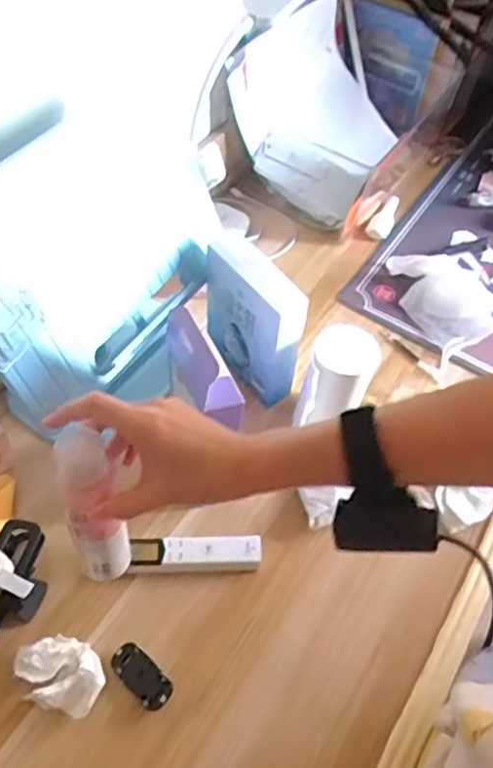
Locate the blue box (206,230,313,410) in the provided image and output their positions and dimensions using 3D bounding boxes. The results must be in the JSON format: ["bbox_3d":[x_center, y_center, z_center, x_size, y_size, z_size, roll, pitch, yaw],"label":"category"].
[{"bbox_3d":[0.001,-0.067,0.750,0.048,0.181,0.147,-32,62,-26],"label":"blue box"}]

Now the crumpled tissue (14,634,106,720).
[{"bbox_3d":[-0.168,0.258,0.579,0.086,0.035,0.057,18,54,8],"label":"crumpled tissue"}]

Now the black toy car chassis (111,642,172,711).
[{"bbox_3d":[-0.096,0.267,0.590,0.065,0.020,0.031,39,59,21],"label":"black toy car chassis"}]

